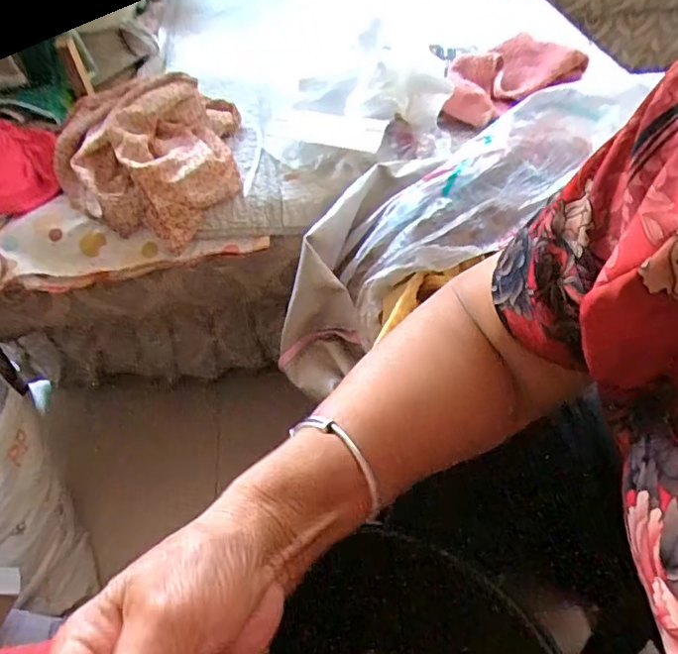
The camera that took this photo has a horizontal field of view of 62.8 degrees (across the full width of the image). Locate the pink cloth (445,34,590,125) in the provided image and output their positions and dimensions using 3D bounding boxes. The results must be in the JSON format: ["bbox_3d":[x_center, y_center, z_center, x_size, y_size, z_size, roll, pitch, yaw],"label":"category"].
[{"bbox_3d":[0.216,-0.342,0.758,0.221,0.047,0.109,-23,50,-18],"label":"pink cloth"}]

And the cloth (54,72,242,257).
[{"bbox_3d":[-0.240,-0.217,0.691,0.225,0.107,0.223,-4,47,0],"label":"cloth"}]

